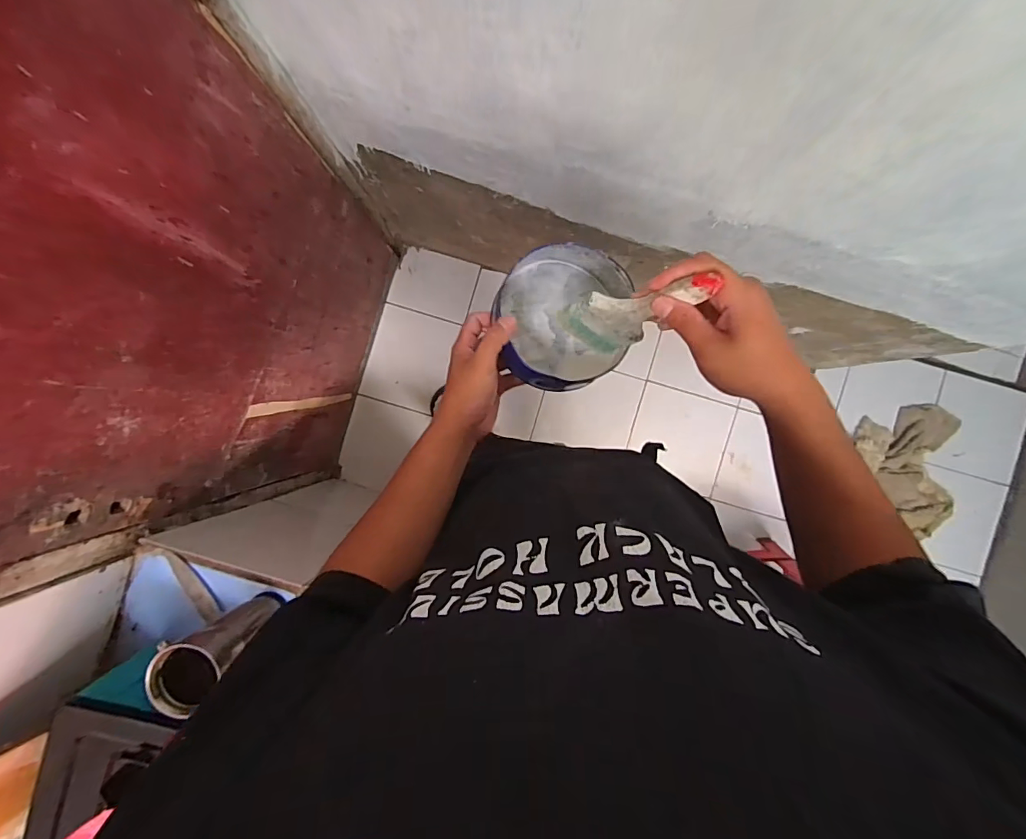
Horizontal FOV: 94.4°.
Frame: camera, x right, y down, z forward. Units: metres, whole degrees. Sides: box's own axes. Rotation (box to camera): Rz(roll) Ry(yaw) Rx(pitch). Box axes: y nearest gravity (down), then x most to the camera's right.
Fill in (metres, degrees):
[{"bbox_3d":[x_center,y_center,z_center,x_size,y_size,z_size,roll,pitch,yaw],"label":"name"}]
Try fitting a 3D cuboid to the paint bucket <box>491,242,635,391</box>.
[{"bbox_3d":[0.051,-0.110,0.500,0.127,0.087,0.143,5,91,1],"label":"paint bucket"}]

